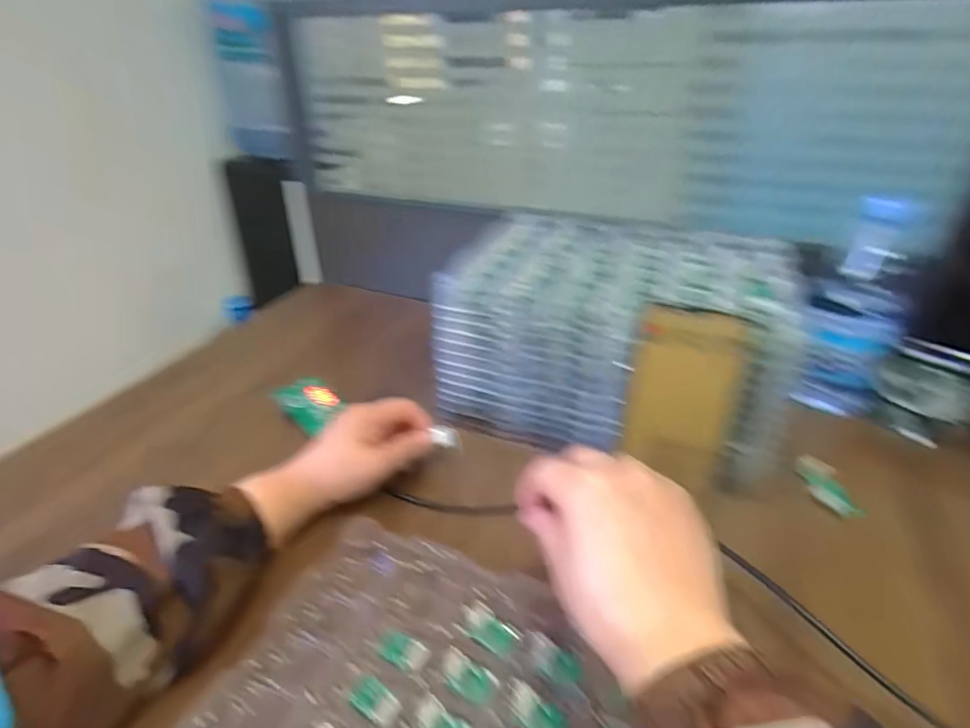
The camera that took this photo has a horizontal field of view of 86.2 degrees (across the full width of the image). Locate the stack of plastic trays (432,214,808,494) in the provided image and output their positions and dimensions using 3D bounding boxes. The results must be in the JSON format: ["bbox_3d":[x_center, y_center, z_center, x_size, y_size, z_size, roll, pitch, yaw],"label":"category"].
[{"bbox_3d":[0.118,-0.031,0.490,0.273,0.137,0.204,12,36,16],"label":"stack of plastic trays"}]

